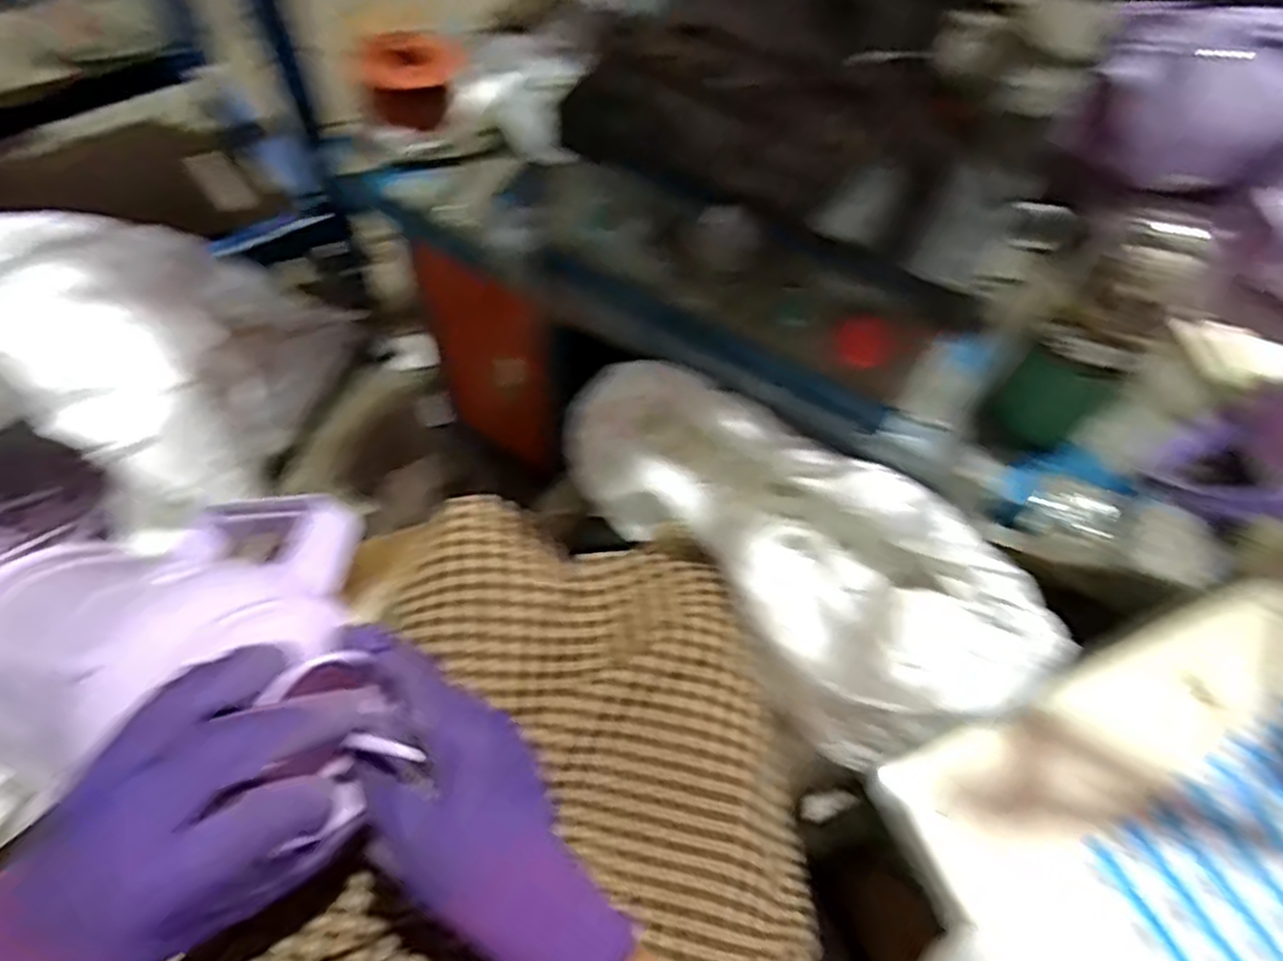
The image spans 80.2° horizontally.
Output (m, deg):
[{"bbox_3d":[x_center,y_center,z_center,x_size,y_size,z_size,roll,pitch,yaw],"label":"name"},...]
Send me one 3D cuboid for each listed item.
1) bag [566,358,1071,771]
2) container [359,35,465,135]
[{"bbox_3d":[0.121,0.045,0.664,0.213,0.128,0.422,-35,67,-22],"label":"bag"},{"bbox_3d":[-0.222,-0.382,0.739,0.073,0.076,0.080,22,61,9],"label":"container"}]

